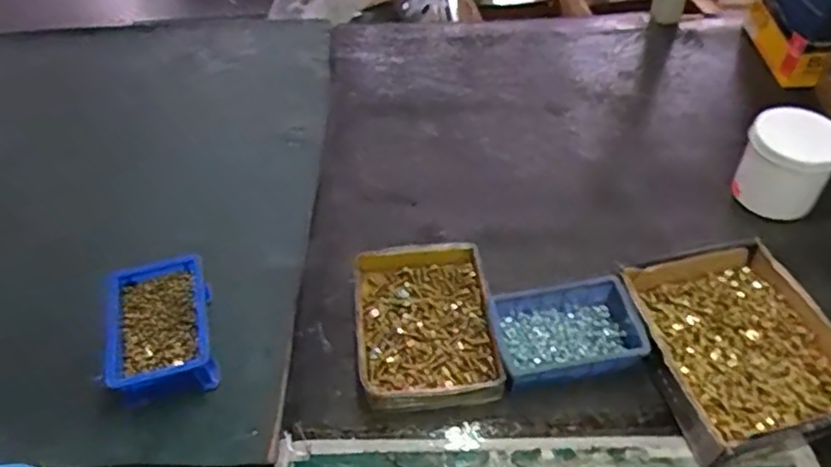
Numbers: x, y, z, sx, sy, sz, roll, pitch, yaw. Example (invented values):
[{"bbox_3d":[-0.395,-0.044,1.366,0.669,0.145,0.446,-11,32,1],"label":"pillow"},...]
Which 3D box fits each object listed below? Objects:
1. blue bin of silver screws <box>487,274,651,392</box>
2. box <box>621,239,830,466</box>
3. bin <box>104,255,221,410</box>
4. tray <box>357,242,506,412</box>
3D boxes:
[{"bbox_3d":[0.157,0.104,0.650,0.151,0.051,0.098,-10,48,-5],"label":"blue bin of silver screws"},{"bbox_3d":[0.323,0.111,0.638,0.188,0.051,0.213,-11,48,-6],"label":"box"},{"bbox_3d":[-0.266,0.106,0.672,0.103,0.068,0.145,-12,49,-7],"label":"bin"},{"bbox_3d":[0.011,0.096,0.675,0.137,0.042,0.181,-7,48,-2],"label":"tray"}]

